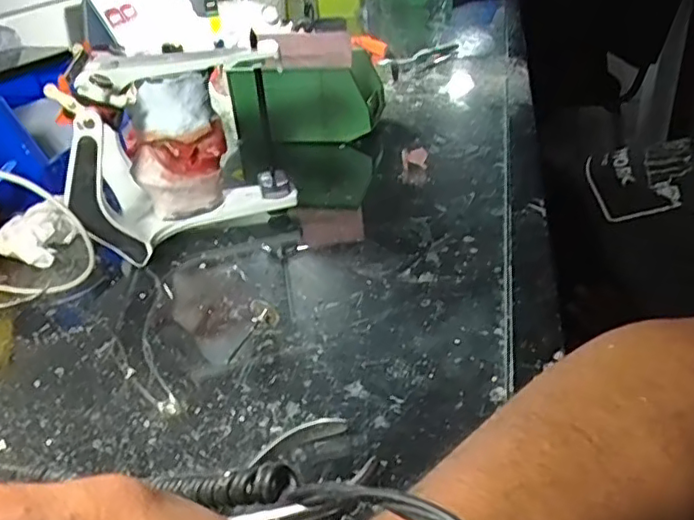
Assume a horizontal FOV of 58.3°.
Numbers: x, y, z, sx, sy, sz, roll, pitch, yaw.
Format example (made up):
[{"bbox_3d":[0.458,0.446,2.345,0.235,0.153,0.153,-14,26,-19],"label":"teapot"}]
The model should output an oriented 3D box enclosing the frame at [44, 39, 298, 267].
[{"bbox_3d":[-0.133,-0.090,0.517,0.162,0.151,0.148,-10,31,-9],"label":"frame"}]

